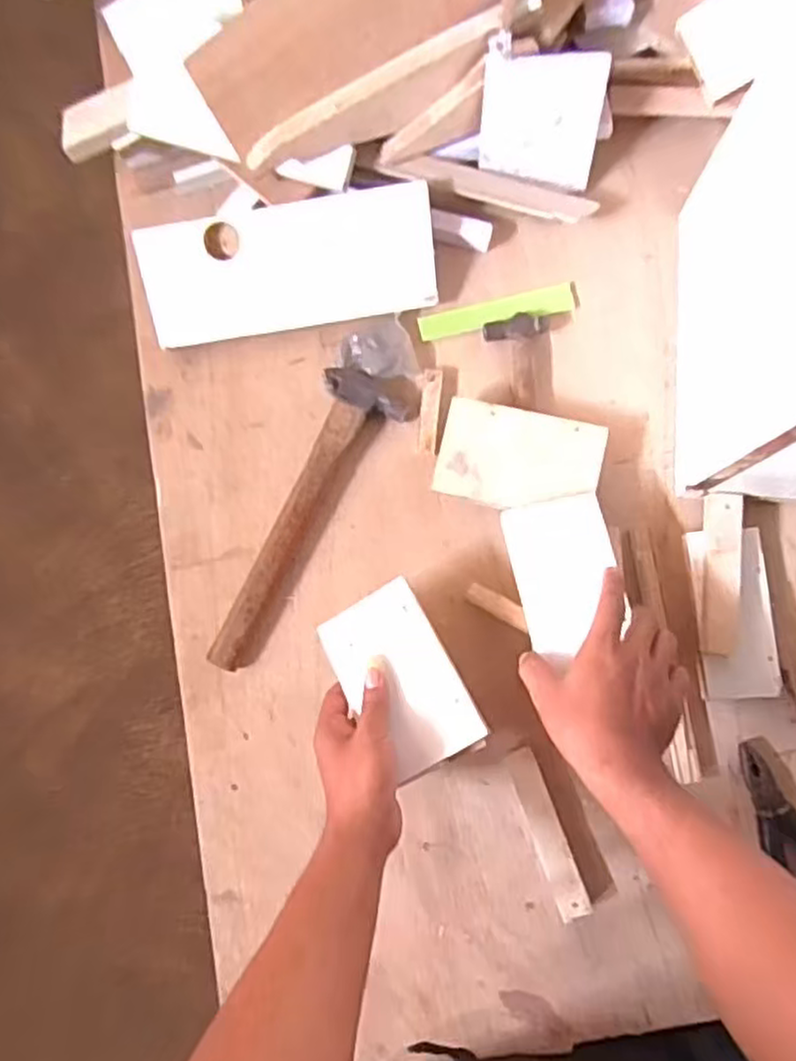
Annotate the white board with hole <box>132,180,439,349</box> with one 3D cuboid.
[{"bbox_3d":[-0.107,-0.263,0.698,0.282,0.024,0.118,-8,102,2],"label":"white board with hole"}]

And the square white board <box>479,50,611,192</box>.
[{"bbox_3d":[0.137,-0.390,0.672,0.112,0.112,0.008,0,47,1],"label":"square white board"}]

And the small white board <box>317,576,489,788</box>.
[{"bbox_3d":[0.001,0.124,0.583,0.090,0.010,0.147,-31,68,2],"label":"small white board"}]

